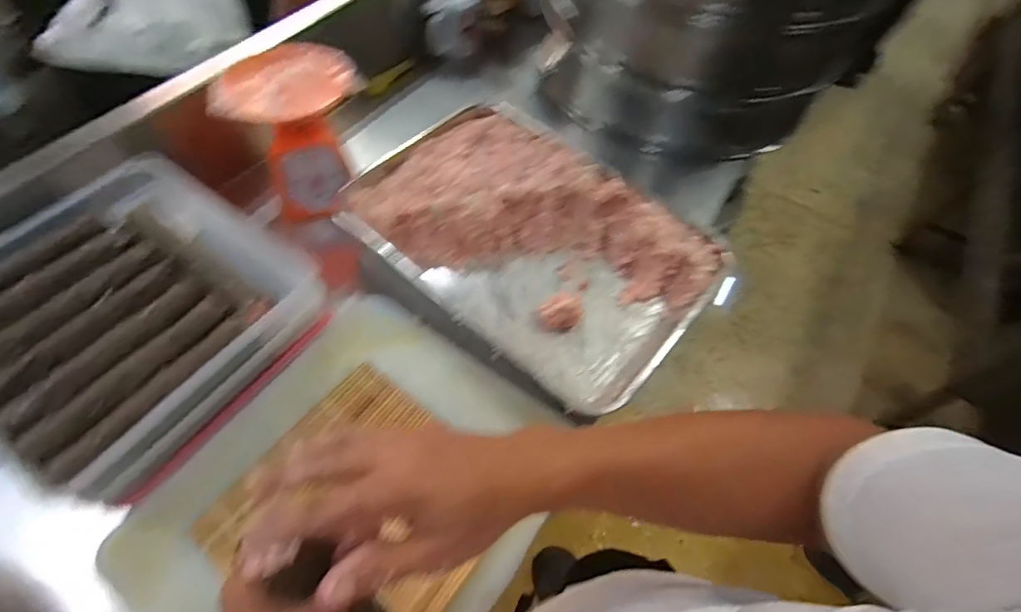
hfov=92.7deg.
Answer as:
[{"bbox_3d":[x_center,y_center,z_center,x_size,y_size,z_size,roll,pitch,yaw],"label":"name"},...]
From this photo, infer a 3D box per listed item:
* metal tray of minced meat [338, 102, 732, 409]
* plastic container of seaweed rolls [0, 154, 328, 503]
[{"bbox_3d":[0.021,-0.082,0.699,0.477,0.099,0.327,37,62,17],"label":"metal tray of minced meat"},{"bbox_3d":[-0.419,0.003,0.539,0.316,0.099,0.308,30,60,13],"label":"plastic container of seaweed rolls"}]

